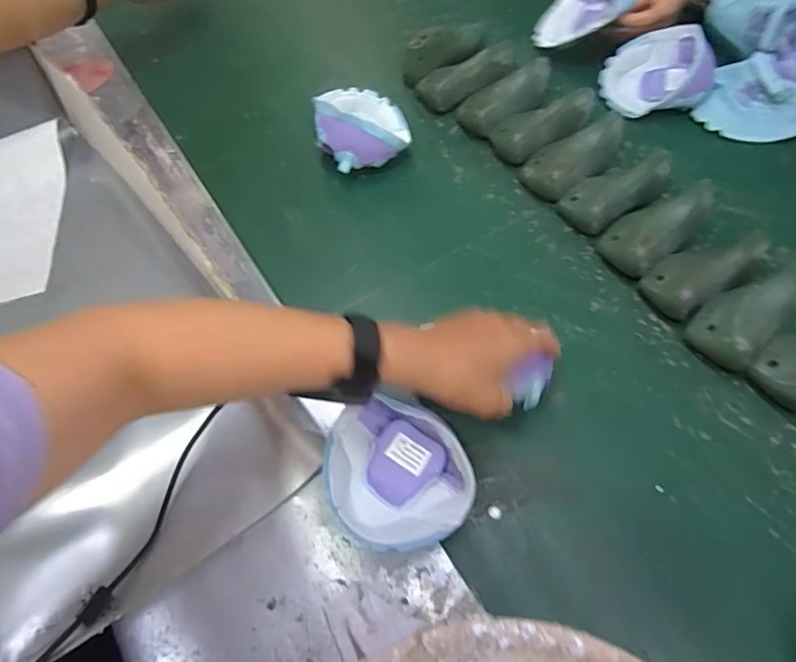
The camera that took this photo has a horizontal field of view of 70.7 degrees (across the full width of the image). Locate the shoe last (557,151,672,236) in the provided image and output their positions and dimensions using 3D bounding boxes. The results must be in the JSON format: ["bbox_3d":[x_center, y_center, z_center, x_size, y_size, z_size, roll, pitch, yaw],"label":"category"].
[{"bbox_3d":[0.262,-0.167,0.667,0.127,0.049,0.062,-27,61,4],"label":"shoe last"}]

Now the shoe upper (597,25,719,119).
[{"bbox_3d":[0.350,-0.350,0.758,0.132,0.062,0.101,-4,59,1],"label":"shoe upper"}]

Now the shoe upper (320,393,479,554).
[{"bbox_3d":[0.000,0.125,0.479,0.124,0.041,0.117,17,62,13],"label":"shoe upper"}]

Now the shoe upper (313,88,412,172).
[{"bbox_3d":[-0.047,-0.275,0.743,0.119,0.064,0.158,-9,59,-2],"label":"shoe upper"}]

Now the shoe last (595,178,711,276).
[{"bbox_3d":[0.298,-0.124,0.639,0.135,0.054,0.070,-35,63,-16],"label":"shoe last"}]

